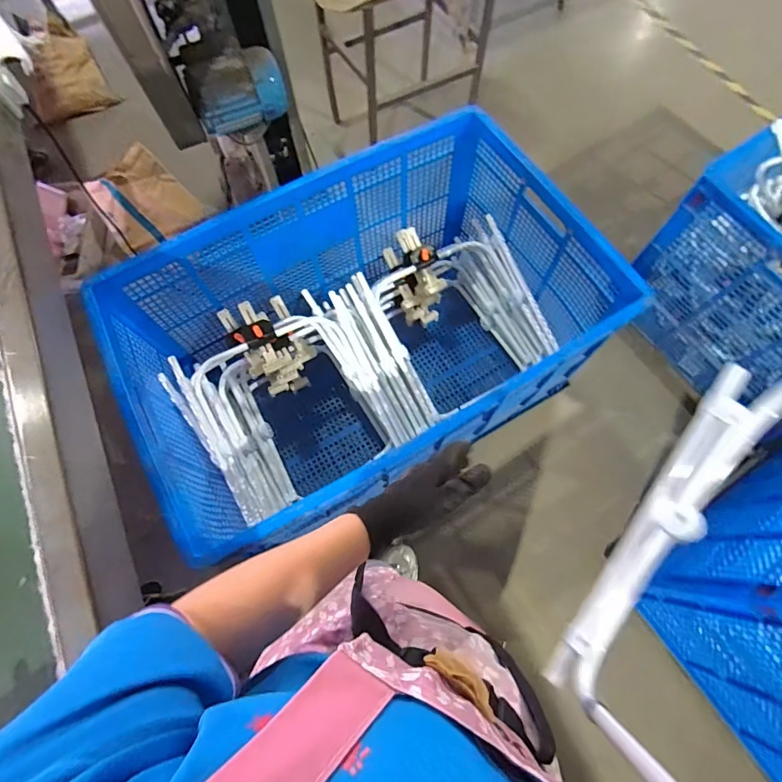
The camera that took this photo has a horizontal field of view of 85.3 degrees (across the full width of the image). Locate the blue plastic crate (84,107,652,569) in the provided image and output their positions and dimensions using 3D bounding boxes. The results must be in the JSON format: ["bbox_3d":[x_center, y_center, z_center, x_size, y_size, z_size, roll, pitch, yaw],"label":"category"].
[{"bbox_3d":[-0.057,-0.134,1.167,1.058,0.648,0.710,-30,73,-9],"label":"blue plastic crate"}]

